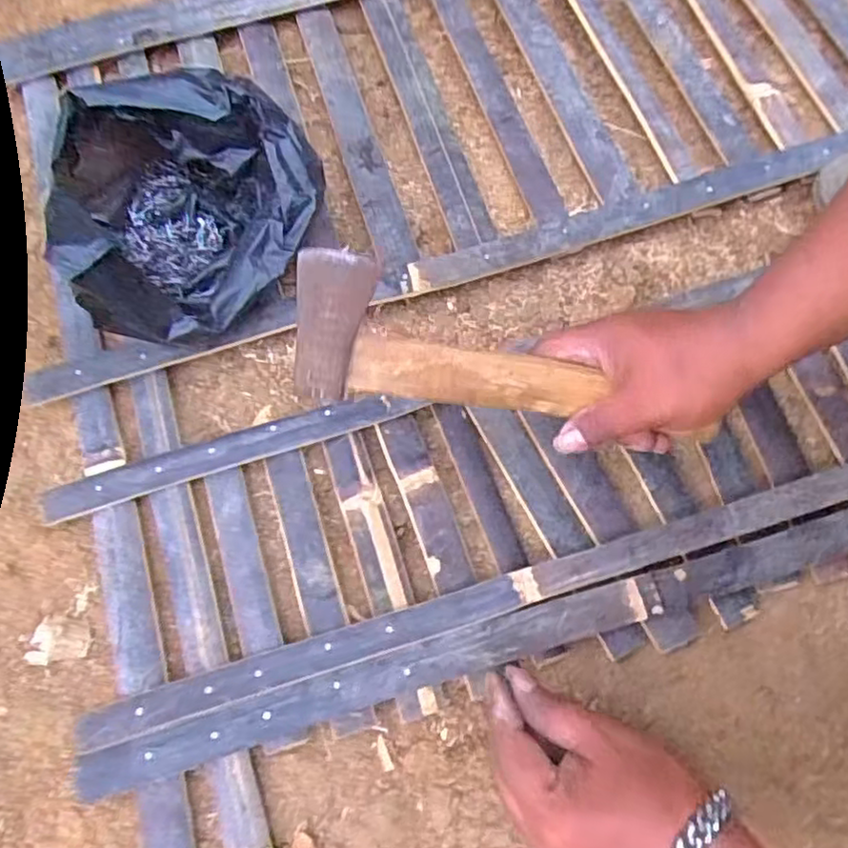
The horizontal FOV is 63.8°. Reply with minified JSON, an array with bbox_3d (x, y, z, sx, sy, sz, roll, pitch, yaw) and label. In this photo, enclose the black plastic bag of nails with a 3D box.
[{"bbox_3d":[-0.160,-0.156,0.499,0.173,0.133,0.188,-16,71,-4],"label":"black plastic bag of nails"}]

